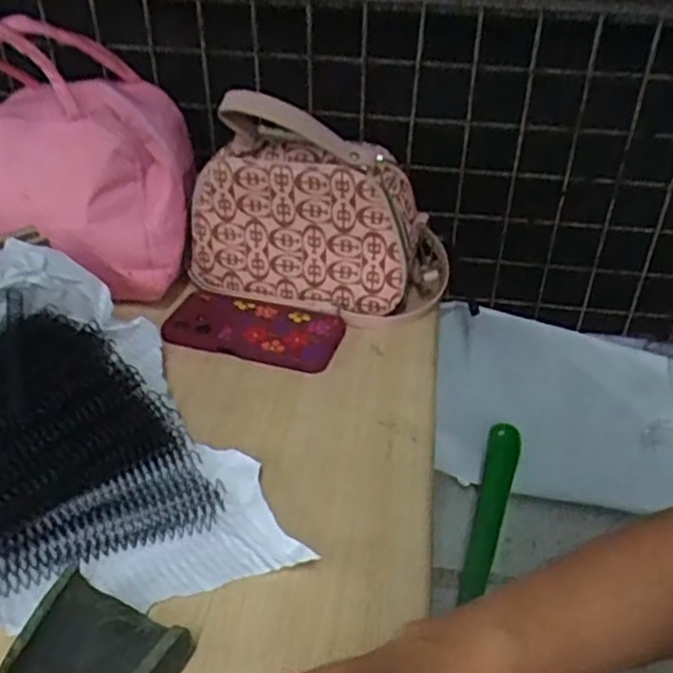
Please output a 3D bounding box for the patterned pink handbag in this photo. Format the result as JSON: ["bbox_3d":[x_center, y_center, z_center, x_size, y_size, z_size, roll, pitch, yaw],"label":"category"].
[{"bbox_3d":[-0.016,-0.124,0.652,0.235,0.180,0.100,13,39,17],"label":"patterned pink handbag"}]

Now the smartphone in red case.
[{"bbox_3d":[-0.078,-0.013,0.675,0.165,0.013,0.088,12,39,16],"label":"smartphone in red case"}]

